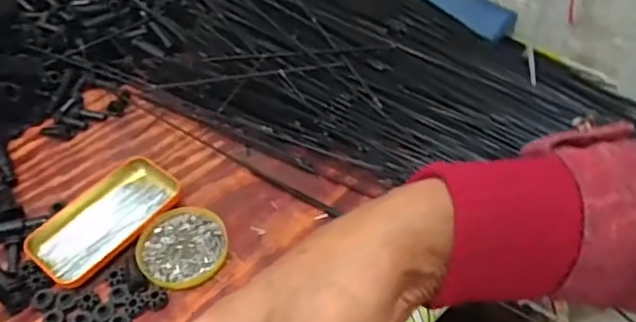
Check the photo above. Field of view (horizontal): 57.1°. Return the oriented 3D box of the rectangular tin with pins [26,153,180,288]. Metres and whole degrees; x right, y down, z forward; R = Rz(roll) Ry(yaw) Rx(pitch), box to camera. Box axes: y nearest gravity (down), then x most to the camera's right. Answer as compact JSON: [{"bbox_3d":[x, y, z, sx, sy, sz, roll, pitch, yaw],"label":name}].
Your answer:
[{"bbox_3d":[-0.208,0.056,0.573,0.081,0.018,0.145,26,55,25],"label":"rectangular tin with pins"}]

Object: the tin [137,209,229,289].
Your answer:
[{"bbox_3d":[-0.126,0.080,0.549,0.080,0.010,0.085,-2,48,3],"label":"tin"}]

